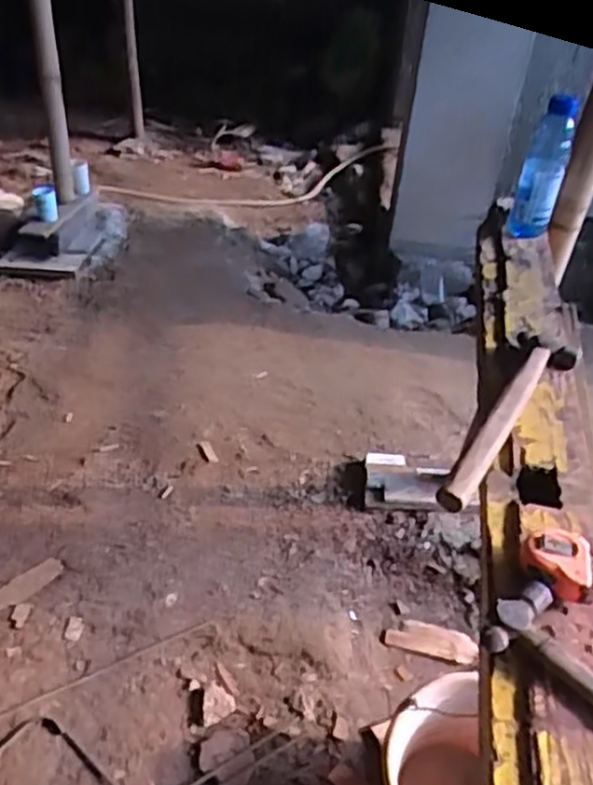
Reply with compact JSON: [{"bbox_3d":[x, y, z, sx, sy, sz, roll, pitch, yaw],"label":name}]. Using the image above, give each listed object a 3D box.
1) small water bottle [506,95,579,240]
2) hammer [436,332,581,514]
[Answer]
[{"bbox_3d":[0.378,-0.335,1.134,0.067,0.209,0.066,17,41,14],"label":"small water bottle"},{"bbox_3d":[0.243,0.019,0.840,0.066,0.030,0.342,24,43,21],"label":"hammer"}]

